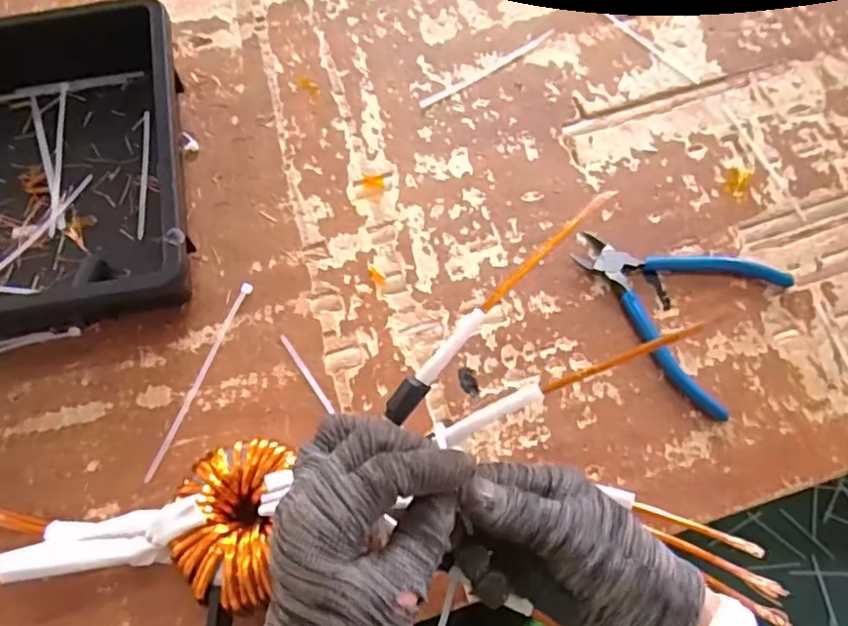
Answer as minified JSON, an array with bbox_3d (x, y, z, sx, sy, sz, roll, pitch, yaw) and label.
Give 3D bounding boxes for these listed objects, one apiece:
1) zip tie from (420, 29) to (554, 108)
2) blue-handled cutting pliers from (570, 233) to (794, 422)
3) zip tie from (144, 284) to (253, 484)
[{"bbox_3d":[0.054,-0.205,0.500,0.134,0.004,0.007,-32,72,-11],"label":"zip tie"},{"bbox_3d":[0.173,-0.014,0.419,0.134,0.011,0.123,33,73,12],"label":"blue-handled cutting pliers"},{"bbox_3d":[-0.154,0.044,0.411,0.007,0.005,0.147,19,71,8],"label":"zip tie"}]

